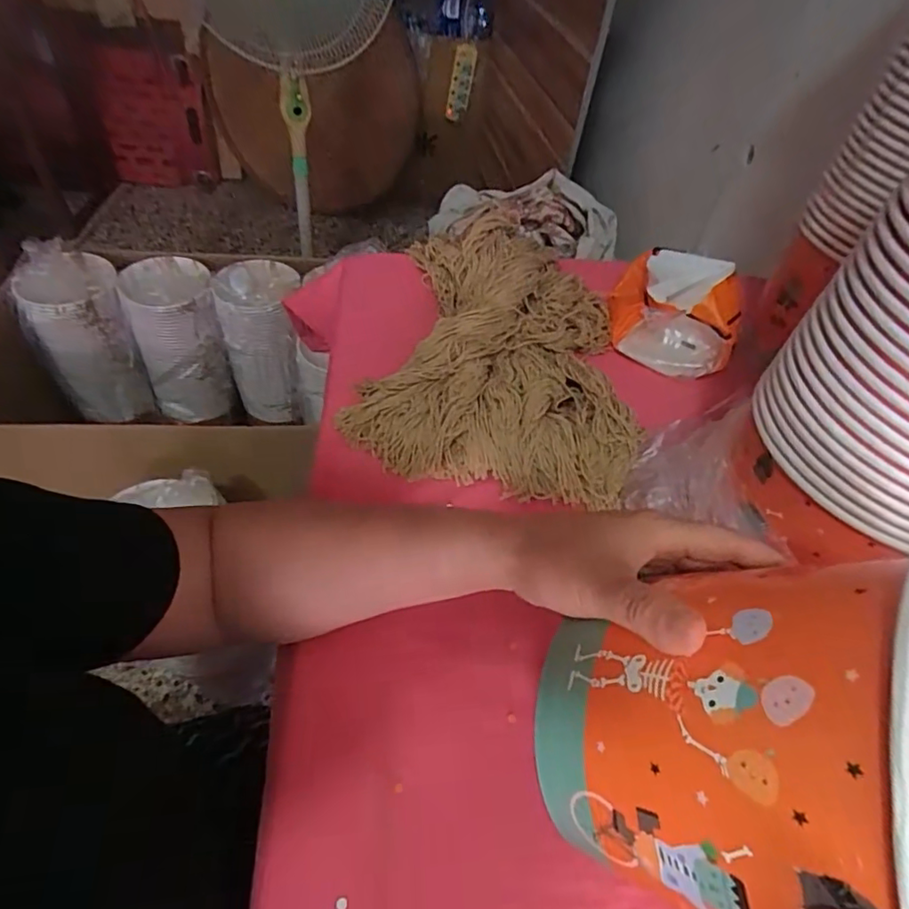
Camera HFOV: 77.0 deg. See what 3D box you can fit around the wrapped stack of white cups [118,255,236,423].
[{"bbox_3d":[-0.555,-0.227,1.174,0.160,0.298,0.142,-13,52,-19],"label":"wrapped stack of white cups"}]

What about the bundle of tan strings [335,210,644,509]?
[{"bbox_3d":[0.050,-0.111,0.536,0.244,0.051,0.325,12,51,4],"label":"bundle of tan strings"}]

